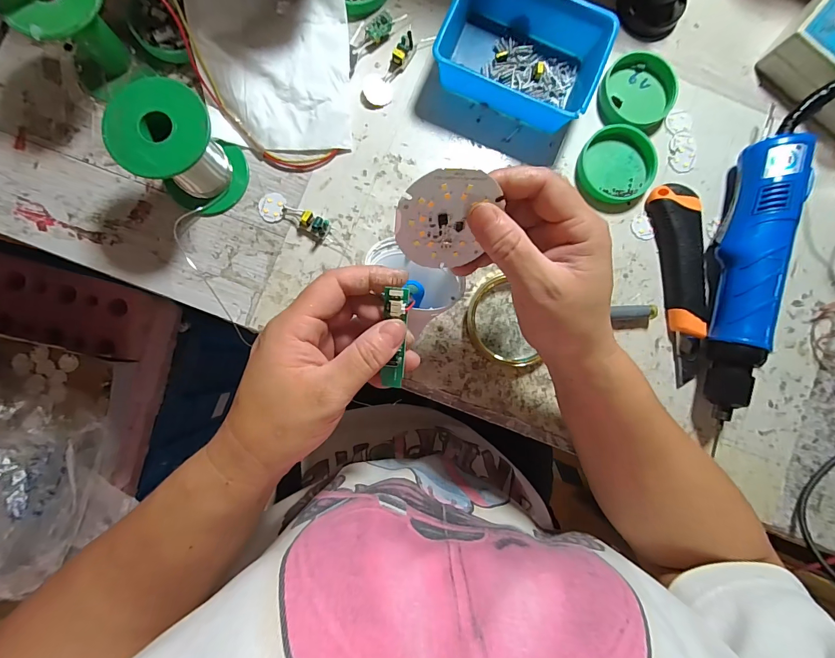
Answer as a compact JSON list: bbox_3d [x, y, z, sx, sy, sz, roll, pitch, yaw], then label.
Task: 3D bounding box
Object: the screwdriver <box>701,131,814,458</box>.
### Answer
[{"bbox_3d":[0.272,-0.042,0.315,0.043,0.042,0.241,14,87,-2],"label":"screwdriver"}]

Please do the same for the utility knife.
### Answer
[{"bbox_3d":[0.229,-0.040,0.325,0.035,0.018,0.163,-8,88,-3],"label":"utility knife"}]

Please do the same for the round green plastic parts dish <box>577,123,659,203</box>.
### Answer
[{"bbox_3d":[0.173,-0.143,0.330,0.064,0.013,0.062,0,88,-3],"label":"round green plastic parts dish"}]

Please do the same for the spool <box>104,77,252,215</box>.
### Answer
[{"bbox_3d":[-0.172,-0.129,0.282,0.061,0.074,0.064,0,88,-3],"label":"spool"}]

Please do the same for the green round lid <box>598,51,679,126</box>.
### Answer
[{"bbox_3d":[0.190,-0.208,0.331,0.062,0.014,0.059,0,88,-3],"label":"green round lid"}]

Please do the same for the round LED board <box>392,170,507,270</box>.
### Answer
[{"bbox_3d":[0.016,-0.058,0.208,0.053,0.057,0.004,1,45,-15],"label":"round LED board"}]

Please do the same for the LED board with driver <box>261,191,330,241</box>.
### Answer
[{"bbox_3d":[-0.104,-0.092,0.314,0.062,0.014,0.023,29,87,-1],"label":"LED board with driver"}]

